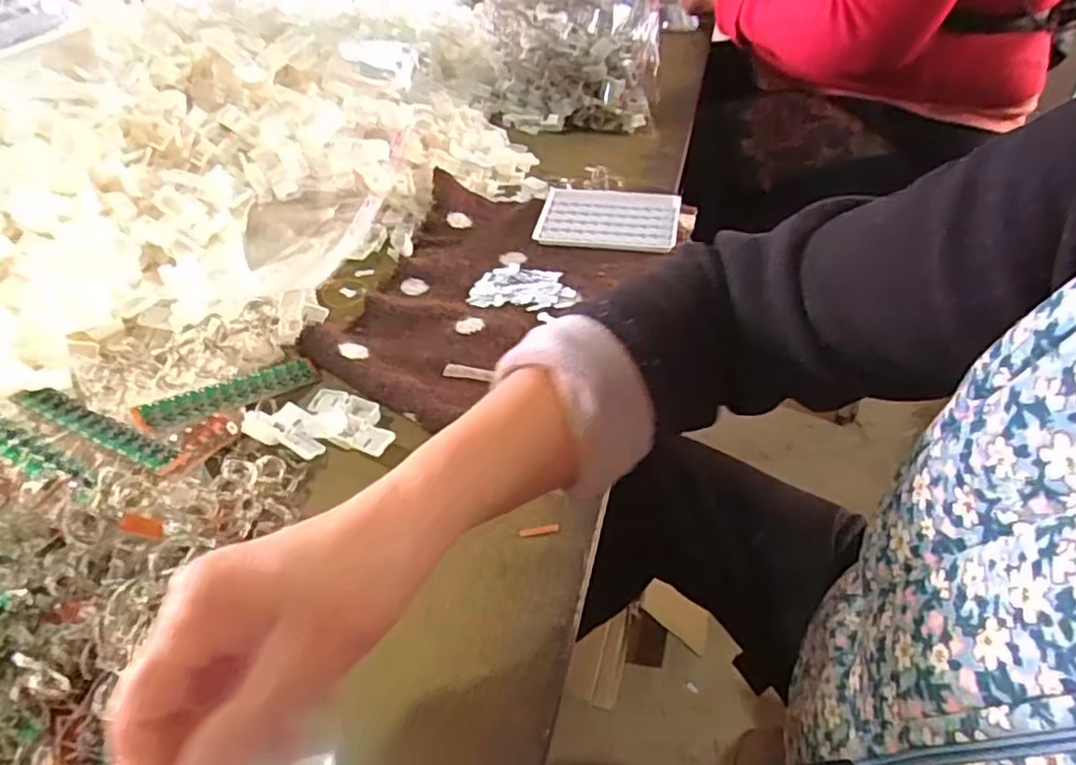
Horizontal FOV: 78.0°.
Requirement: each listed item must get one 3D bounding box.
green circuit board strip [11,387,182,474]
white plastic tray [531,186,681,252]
[{"bbox_3d":[-0.263,0.026,0.396,0.119,0.005,0.020,19,47,16],"label":"green circuit board strip"},{"bbox_3d":[0.069,-0.163,0.645,0.130,0.014,0.099,5,44,9],"label":"white plastic tray"}]

